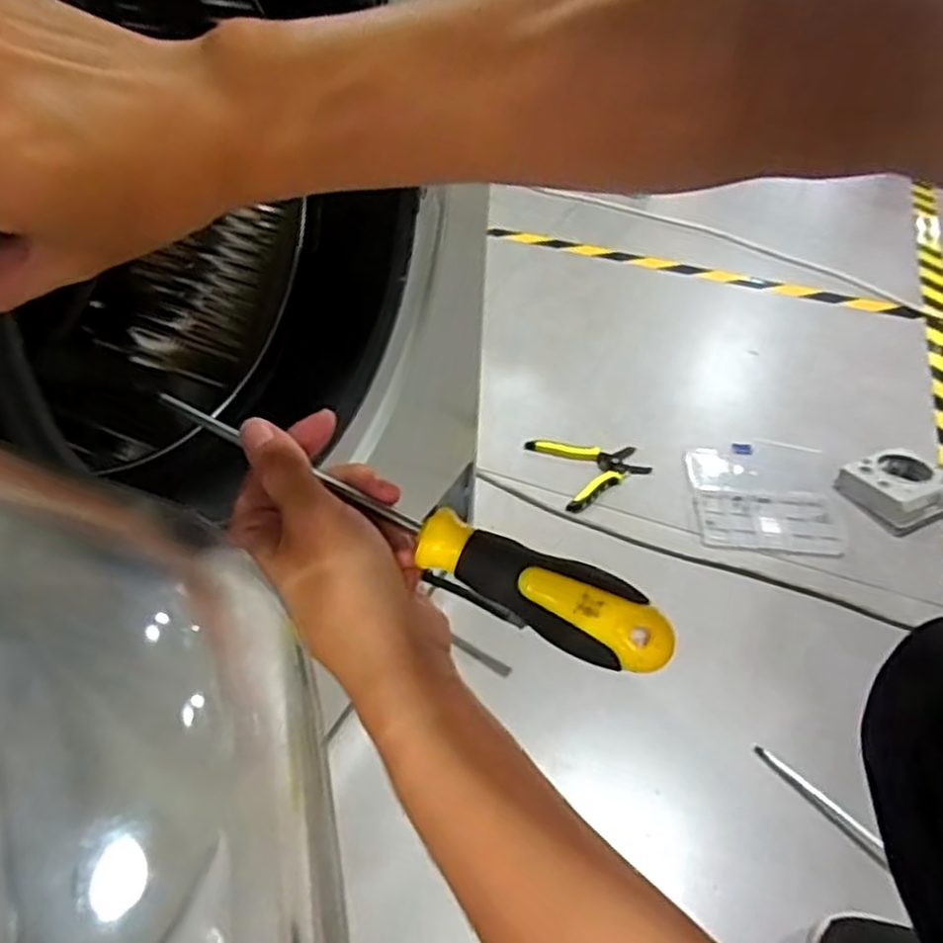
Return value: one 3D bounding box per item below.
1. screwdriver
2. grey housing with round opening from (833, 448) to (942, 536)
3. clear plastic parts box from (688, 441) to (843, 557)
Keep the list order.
[{"bbox_3d":[-0.029,0.018,0.300,0.230,0.025,0.027,25,44,15],"label":"screwdriver"},{"bbox_3d":[0.570,0.018,0.972,0.141,0.041,0.118,-17,43,-22],"label":"grey housing with round opening"},{"bbox_3d":[0.395,0.025,0.989,0.192,0.020,0.225,6,39,5],"label":"clear plastic parts box"}]

